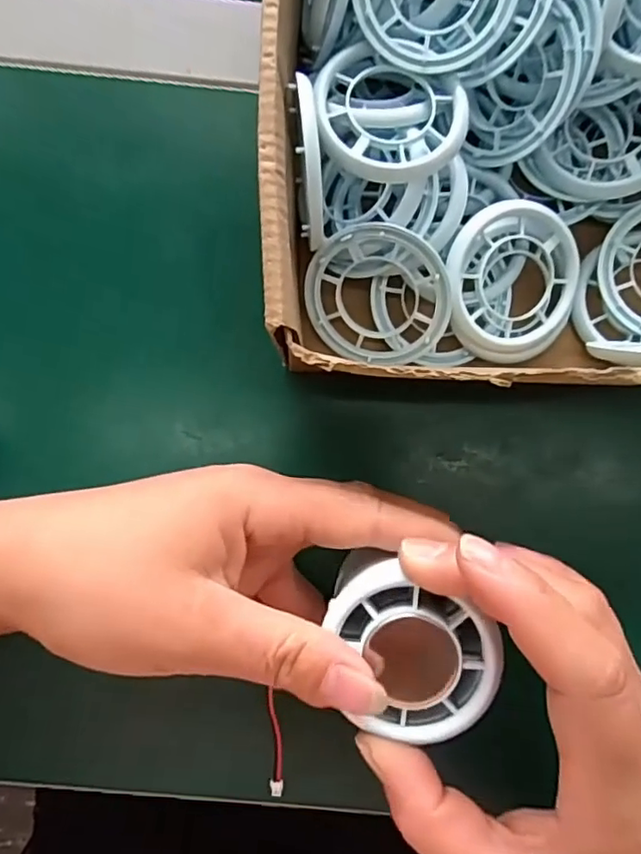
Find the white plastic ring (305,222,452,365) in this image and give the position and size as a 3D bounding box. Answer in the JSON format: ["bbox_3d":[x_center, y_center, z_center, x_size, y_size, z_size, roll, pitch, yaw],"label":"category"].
[{"bbox_3d":[0.023,-0.052,0.235,0.056,0.006,0.055,9,124,13],"label":"white plastic ring"}]

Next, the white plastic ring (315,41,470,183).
[{"bbox_3d":[0.024,-0.111,0.217,0.056,0.010,0.045,23,86,0],"label":"white plastic ring"}]

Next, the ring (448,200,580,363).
[{"bbox_3d":[0.076,-0.058,0.239,0.057,0.014,0.057,-40,109,-1],"label":"ring"}]

